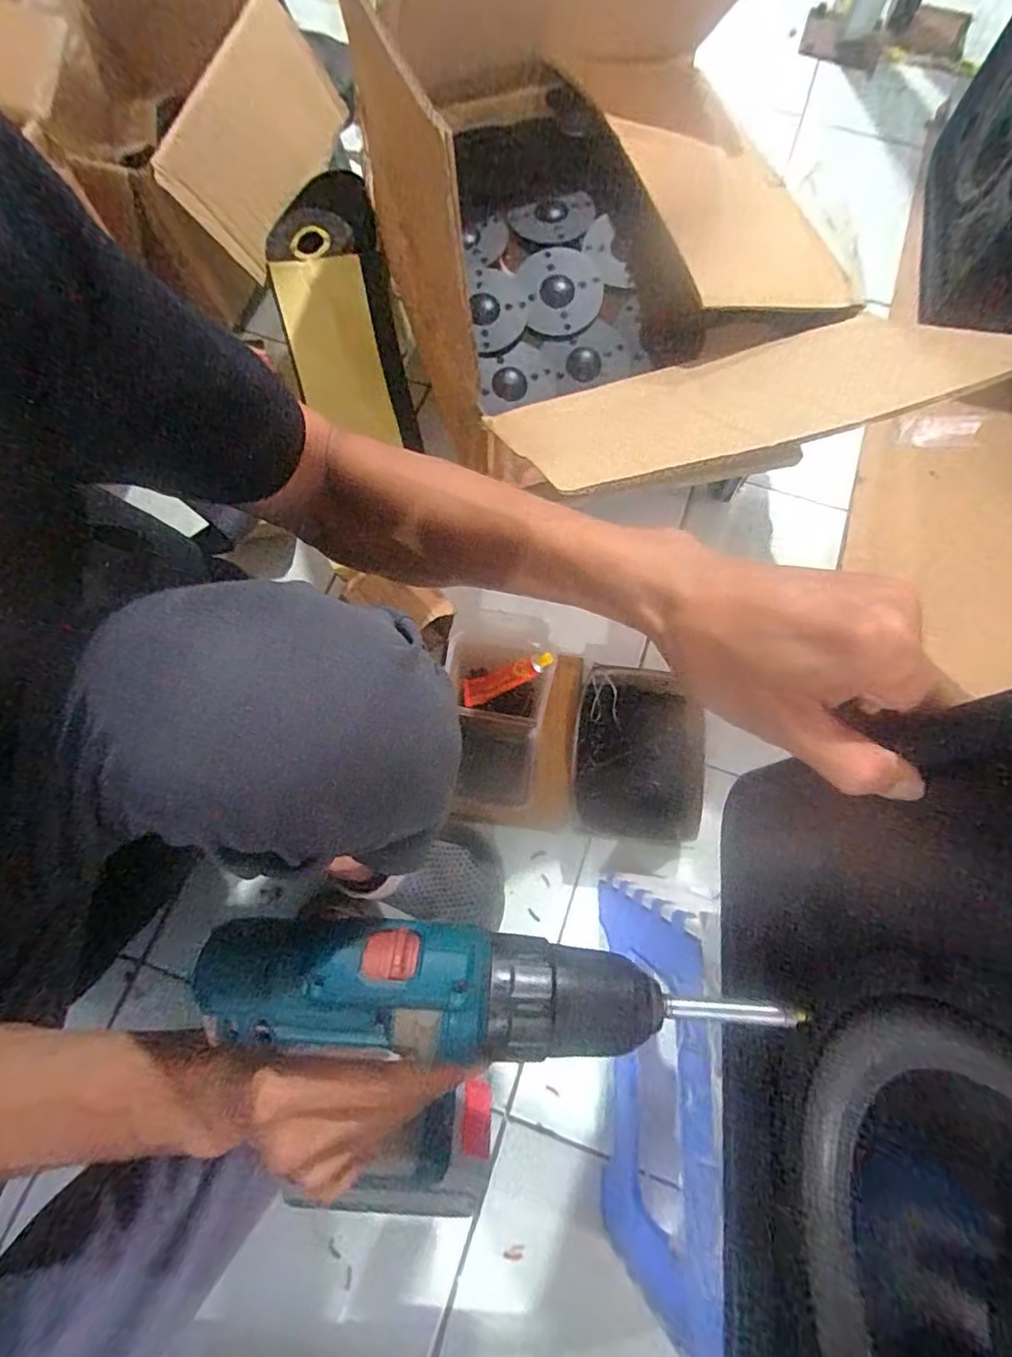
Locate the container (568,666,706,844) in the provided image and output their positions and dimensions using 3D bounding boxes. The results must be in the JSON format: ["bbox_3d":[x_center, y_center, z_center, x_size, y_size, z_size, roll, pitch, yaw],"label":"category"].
[{"bbox_3d":[0.150,0.083,0.630,0.143,0.055,0.185,6,72,1],"label":"container"}]

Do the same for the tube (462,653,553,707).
[{"bbox_3d":[-0.002,0.000,0.625,0.118,0.013,0.027,-24,71,29],"label":"tube"}]

